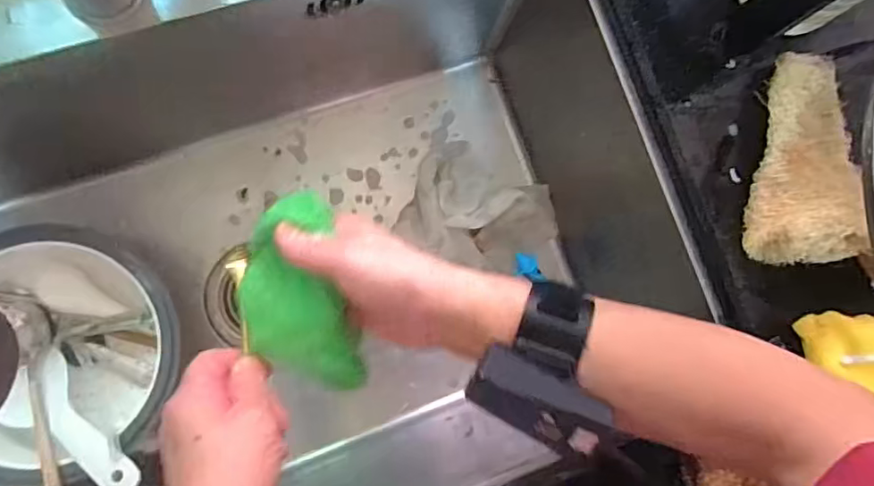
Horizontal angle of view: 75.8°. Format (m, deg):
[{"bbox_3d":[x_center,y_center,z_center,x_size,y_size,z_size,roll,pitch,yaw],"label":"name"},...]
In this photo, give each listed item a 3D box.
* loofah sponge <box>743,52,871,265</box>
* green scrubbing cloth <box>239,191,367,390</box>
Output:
[{"bbox_3d":[0.252,-0.060,0.381,0.063,0.047,0.150,13,82,-6],"label":"loofah sponge"},{"bbox_3d":[-0.089,0.036,0.352,0.064,0.041,0.123,-13,85,-9],"label":"green scrubbing cloth"}]

